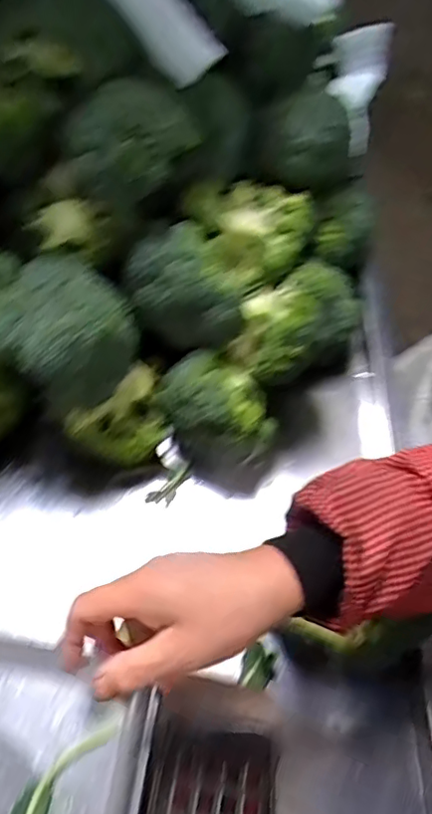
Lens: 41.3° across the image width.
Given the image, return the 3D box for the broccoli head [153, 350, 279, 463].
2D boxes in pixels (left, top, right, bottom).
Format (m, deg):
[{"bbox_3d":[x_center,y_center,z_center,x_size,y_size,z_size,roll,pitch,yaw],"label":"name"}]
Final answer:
[{"bbox_3d":[-0.001,-0.005,0.568,0.092,0.072,0.116,-31,65,-21],"label":"broccoli head"}]

